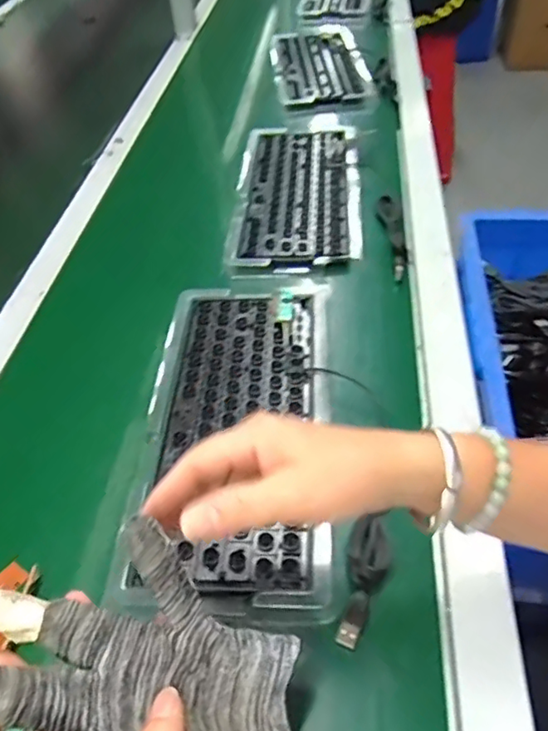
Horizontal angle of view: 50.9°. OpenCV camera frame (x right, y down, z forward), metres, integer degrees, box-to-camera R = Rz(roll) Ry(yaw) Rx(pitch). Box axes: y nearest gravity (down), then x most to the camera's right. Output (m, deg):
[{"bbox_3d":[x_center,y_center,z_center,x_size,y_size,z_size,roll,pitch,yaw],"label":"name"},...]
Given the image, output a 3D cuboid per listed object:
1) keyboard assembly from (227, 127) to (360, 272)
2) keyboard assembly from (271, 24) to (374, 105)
[{"bbox_3d":[0.029,-0.233,0.742,0.144,0.013,0.337,-1,47,7],"label":"keyboard assembly"},{"bbox_3d":[0.074,-0.554,1.036,0.153,0.028,0.367,-6,47,2],"label":"keyboard assembly"}]

